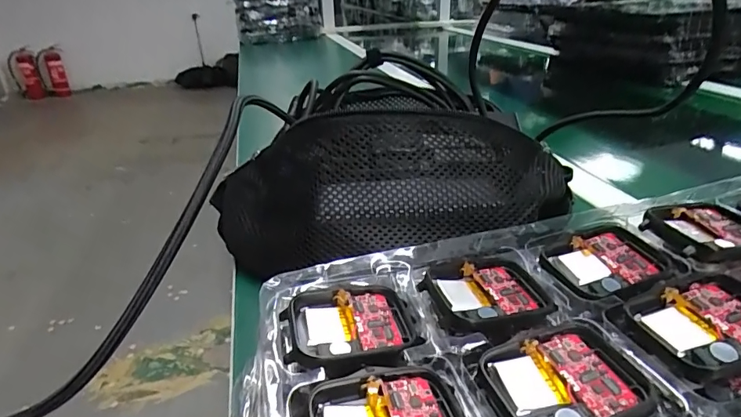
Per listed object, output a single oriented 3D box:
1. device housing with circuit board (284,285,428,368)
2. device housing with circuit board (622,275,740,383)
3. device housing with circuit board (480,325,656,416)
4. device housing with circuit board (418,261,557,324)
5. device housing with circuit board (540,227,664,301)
[{"bbox_3d":[-0.008,0.043,0.170,0.046,0.007,0.037,-7,27,-8],"label":"device housing with circuit board"},{"bbox_3d":[0.116,0.038,0.154,0.046,0.011,0.037,-8,27,-10],"label":"device housing with circuit board"},{"bbox_3d":[0.060,0.054,0.140,0.045,0.005,0.043,-8,28,-12],"label":"device housing with circuit board"},{"bbox_3d":[0.046,0.034,0.183,0.044,0.006,0.038,-8,27,-11],"label":"device housing with circuit board"},{"bbox_3d":[0.099,0.023,0.195,0.043,0.009,0.040,-11,28,-17],"label":"device housing with circuit board"}]

